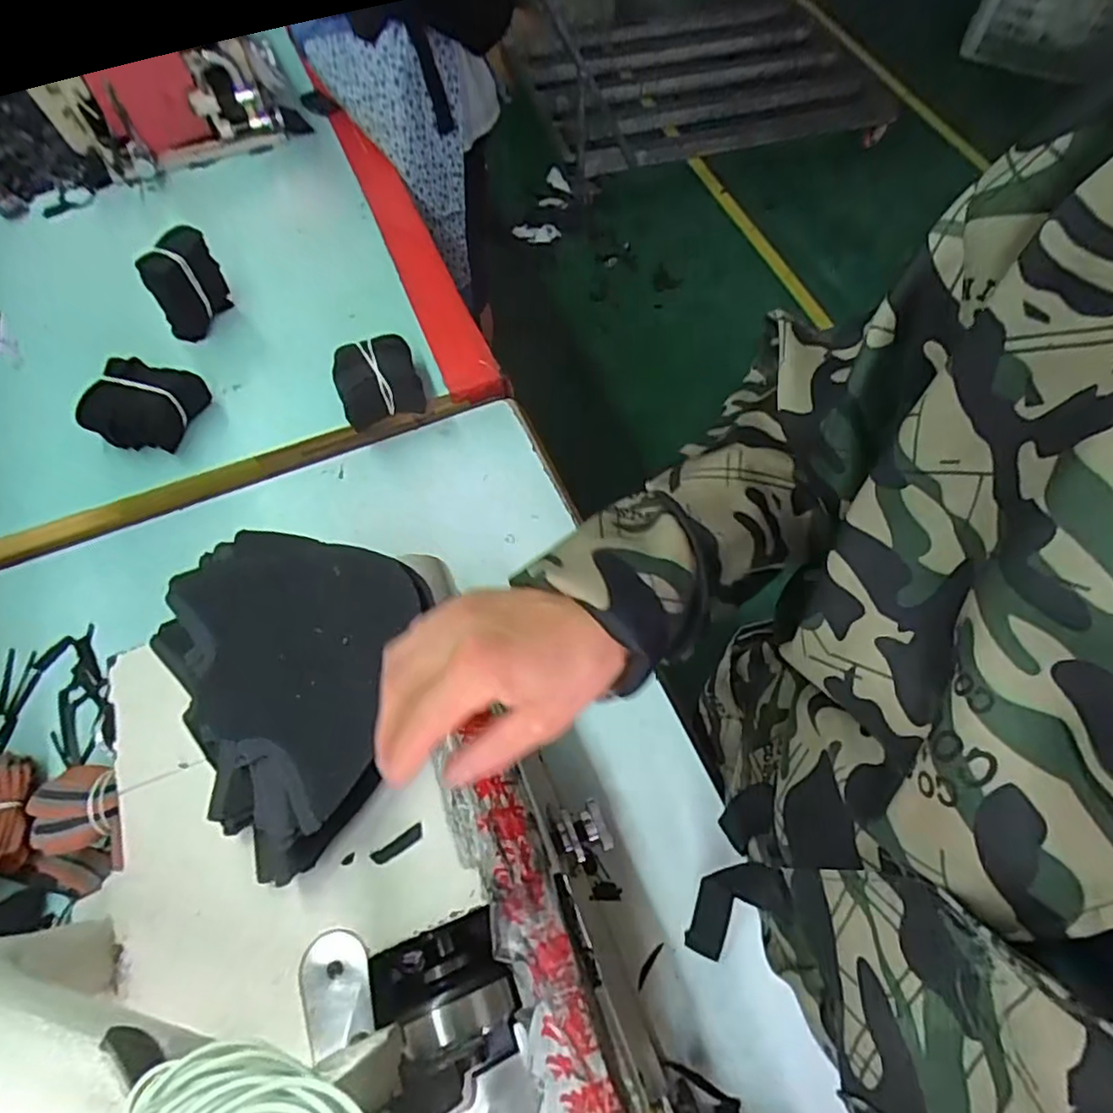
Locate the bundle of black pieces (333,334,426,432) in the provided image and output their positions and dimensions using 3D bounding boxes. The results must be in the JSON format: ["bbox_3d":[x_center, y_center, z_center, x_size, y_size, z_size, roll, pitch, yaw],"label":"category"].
[{"bbox_3d":[-0.186,-0.182,0.657,0.083,0.064,0.084,-18,64,-9],"label":"bundle of black pieces"}]

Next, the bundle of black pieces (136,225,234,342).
[{"bbox_3d":[-0.403,-0.296,0.690,0.040,0.095,0.077,31,67,15],"label":"bundle of black pieces"}]

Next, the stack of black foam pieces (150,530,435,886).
[{"bbox_3d":[-0.174,0.073,0.375,0.161,0.028,0.188,8,63,4],"label":"stack of black foam pieces"}]

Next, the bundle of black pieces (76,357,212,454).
[{"bbox_3d":[-0.415,-0.152,0.637,0.081,0.066,0.089,19,64,10],"label":"bundle of black pieces"}]

